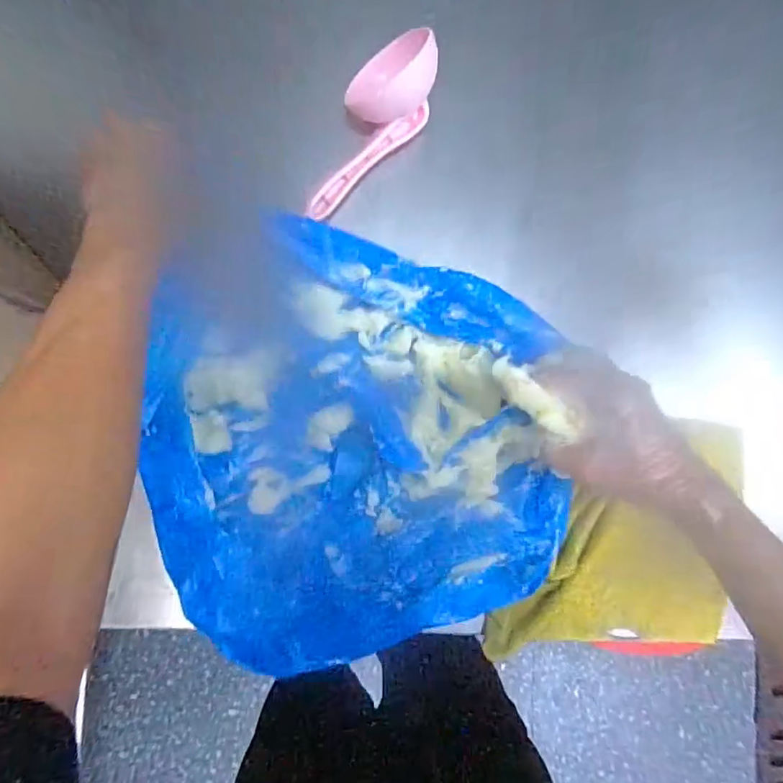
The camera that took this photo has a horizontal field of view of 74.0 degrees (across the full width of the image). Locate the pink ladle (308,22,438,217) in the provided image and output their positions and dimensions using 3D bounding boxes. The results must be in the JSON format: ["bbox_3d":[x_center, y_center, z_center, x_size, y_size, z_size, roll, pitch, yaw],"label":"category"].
[{"bbox_3d":[-0.018,-0.246,0.497,0.083,0.061,0.182,19,84,-3],"label":"pink ladle"}]

